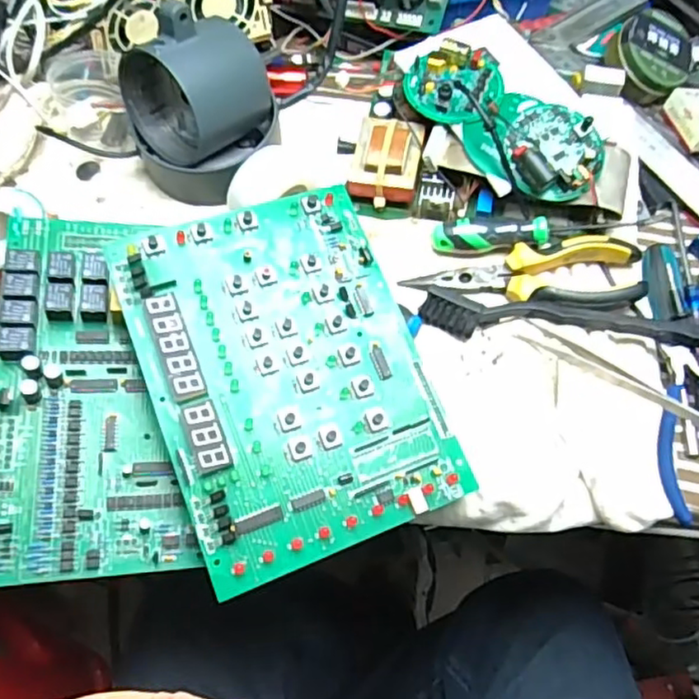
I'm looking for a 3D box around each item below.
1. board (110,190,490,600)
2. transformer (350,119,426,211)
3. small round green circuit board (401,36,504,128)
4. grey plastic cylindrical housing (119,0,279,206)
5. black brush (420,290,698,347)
[{"bbox_3d":[-0.034,0.011,0.374,0.157,0.008,0.209,-18,76,-16],"label":"board"},{"bbox_3d":[0.027,-0.139,0.470,0.049,0.037,0.060,9,65,3],"label":"transformer"},{"bbox_3d":[0.076,-0.193,0.464,0.069,0.029,0.064,1,65,-1],"label":"small round green circuit board"},{"bbox_3d":[-0.111,-0.174,0.445,0.092,0.112,0.089,1,65,-1],"label":"grey plastic cylindrical housing"},{"bbox_3d":[0.143,-0.020,0.416,0.186,0.026,0.028,6,65,1],"label":"black brush"}]

